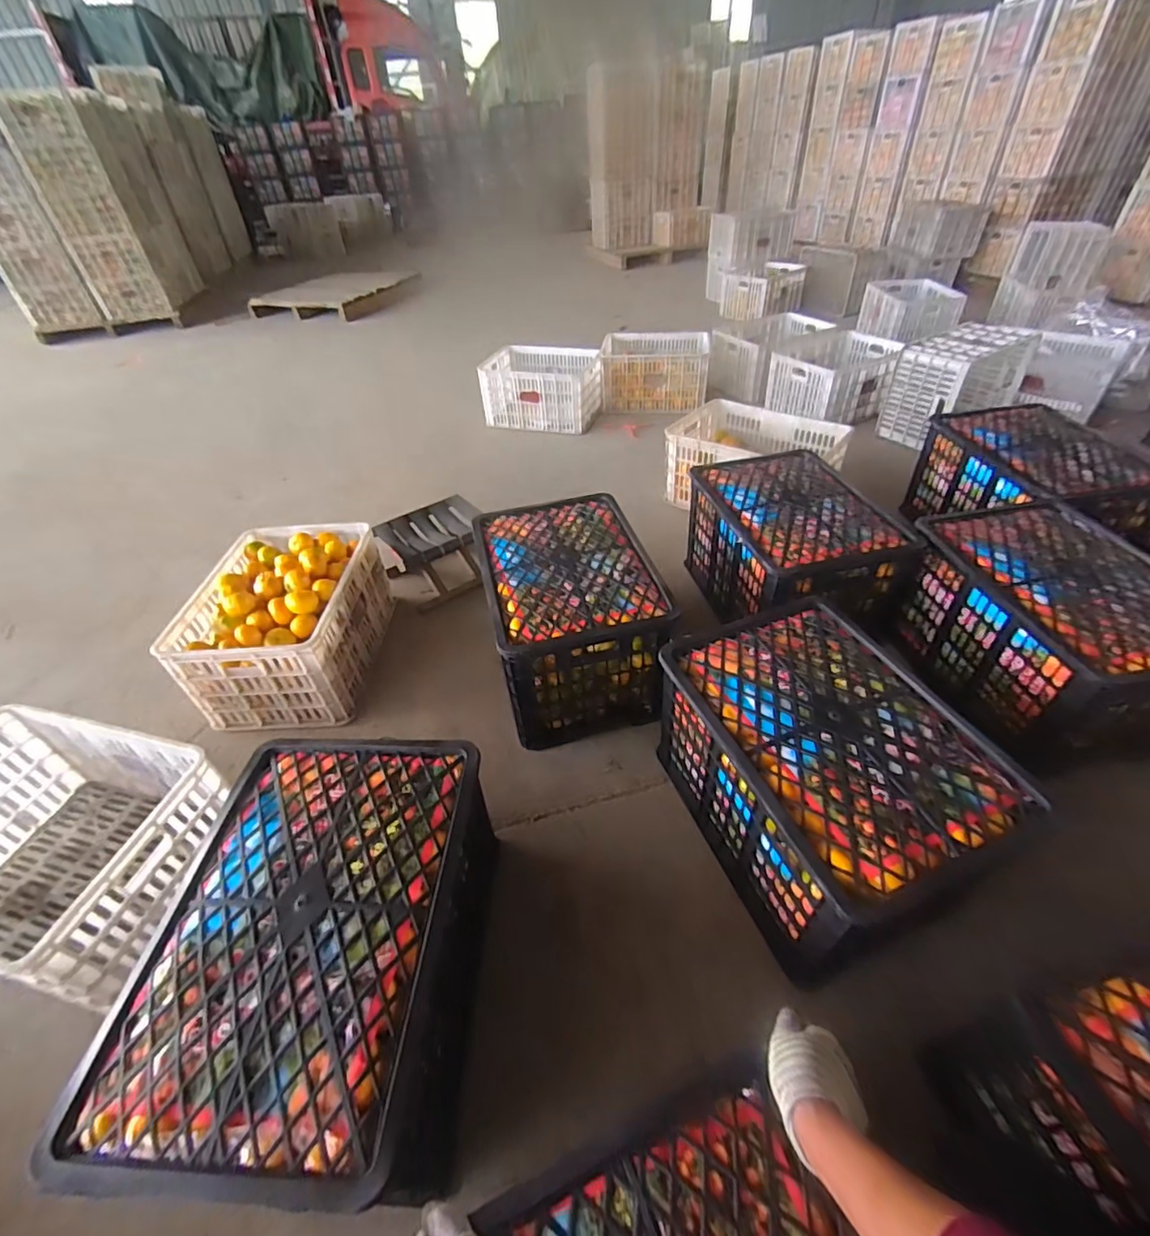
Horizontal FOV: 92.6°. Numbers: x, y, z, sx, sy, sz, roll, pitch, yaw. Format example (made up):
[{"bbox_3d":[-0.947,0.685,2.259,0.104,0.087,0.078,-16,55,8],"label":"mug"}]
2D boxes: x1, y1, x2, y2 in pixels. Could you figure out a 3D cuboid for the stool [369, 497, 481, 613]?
[{"bbox_3d":[-0.401,-0.193,1.623,0.291,0.205,0.229,-26,46,-23],"label":"stool"}]

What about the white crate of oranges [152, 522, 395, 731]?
[{"bbox_3d":[-0.701,-0.002,1.364,0.369,0.277,0.488,-4,42,1],"label":"white crate of oranges"}]

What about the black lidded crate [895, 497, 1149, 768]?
[{"bbox_3d":[0.984,0.015,1.152,0.385,0.280,0.500,-11,42,-8],"label":"black lidded crate"}]

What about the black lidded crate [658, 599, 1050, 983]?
[{"bbox_3d":[0.406,0.273,0.941,0.354,0.315,0.518,-17,43,-15],"label":"black lidded crate"}]

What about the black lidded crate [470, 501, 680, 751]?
[{"bbox_3d":[-0.013,-0.009,1.290,0.351,0.321,0.504,-11,42,-8],"label":"black lidded crate"}]

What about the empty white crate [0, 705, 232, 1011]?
[{"bbox_3d":[-0.889,0.398,0.956,0.490,0.254,0.344,8,43,13],"label":"empty white crate"}]

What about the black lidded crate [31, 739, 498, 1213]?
[{"bbox_3d":[-0.331,0.471,0.781,0.351,0.313,0.494,0,42,5],"label":"black lidded crate"}]

